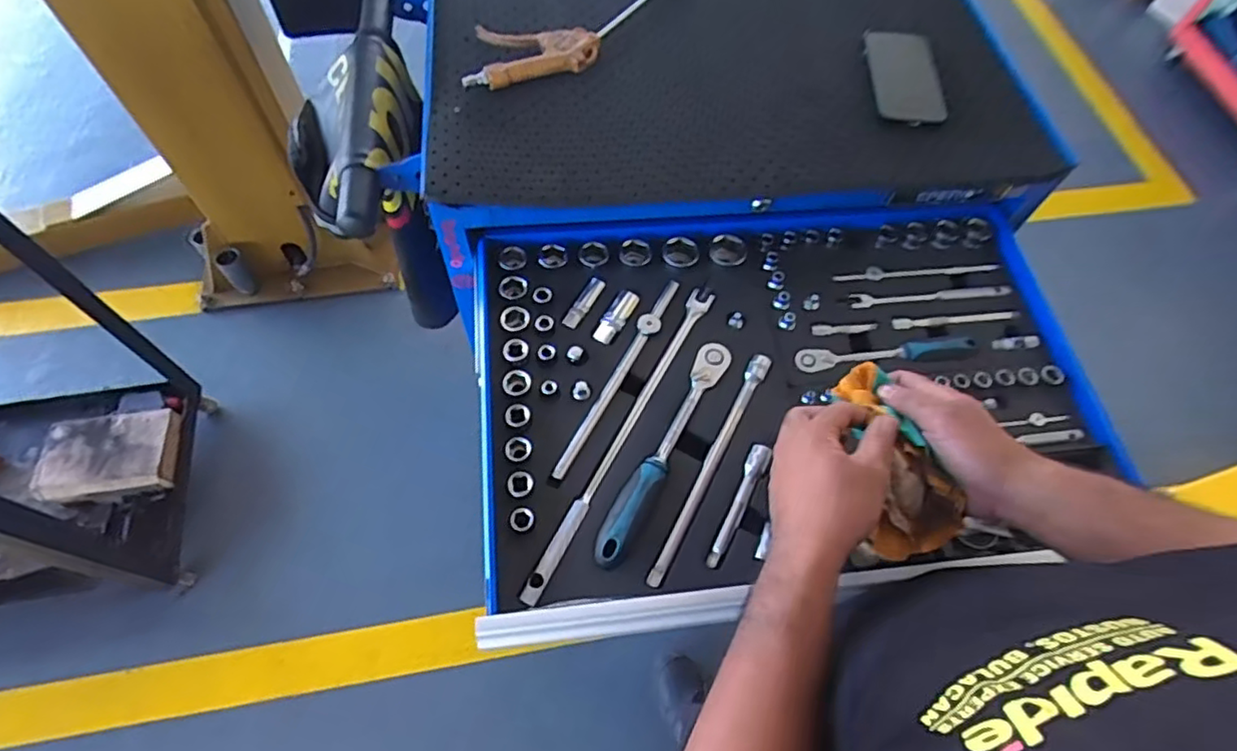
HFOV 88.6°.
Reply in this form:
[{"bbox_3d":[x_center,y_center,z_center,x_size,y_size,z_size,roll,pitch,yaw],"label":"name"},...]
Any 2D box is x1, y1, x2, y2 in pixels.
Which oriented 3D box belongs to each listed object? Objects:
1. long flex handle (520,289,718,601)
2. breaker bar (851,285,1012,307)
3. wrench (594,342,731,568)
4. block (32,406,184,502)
[{"bbox_3d":[0.007,0.046,0.594,0.024,0.021,0.350,27,65,10],"label":"long flex handle"},{"bbox_3d":[0.341,-0.087,0.687,0.188,0.012,0.017,-7,64,-7],"label":"breaker bar"},{"bbox_3d":[0.044,0.061,0.581,0.030,0.026,0.243,28,65,10],"label":"wrench"},{"bbox_3d":[-1.077,0.164,1.328,0.259,0.060,0.185,-7,64,-7],"label":"block"}]

